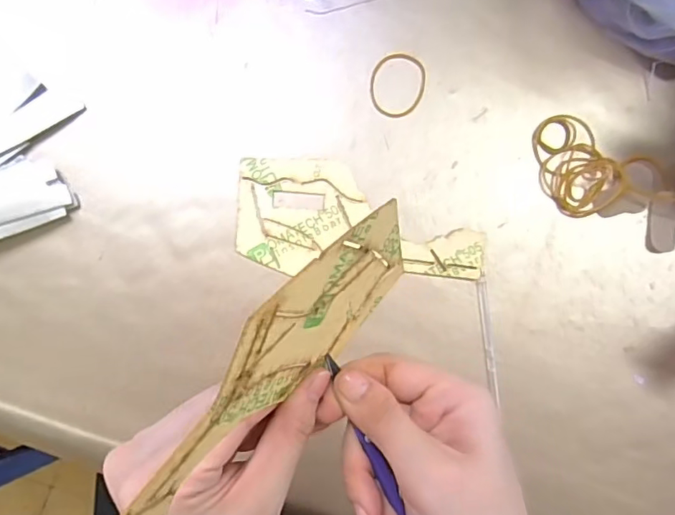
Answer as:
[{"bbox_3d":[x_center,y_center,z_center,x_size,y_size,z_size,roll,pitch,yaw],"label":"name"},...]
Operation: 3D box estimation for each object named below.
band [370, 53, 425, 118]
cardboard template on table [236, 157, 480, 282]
[{"bbox_3d":[0.042,-0.119,0.368,0.038,0.004,0.045,3,87,-5],"label":"band"},{"bbox_3d":[0.017,-0.027,0.360,0.164,0.006,0.077,1,86,-6],"label":"cardboard template on table"}]

